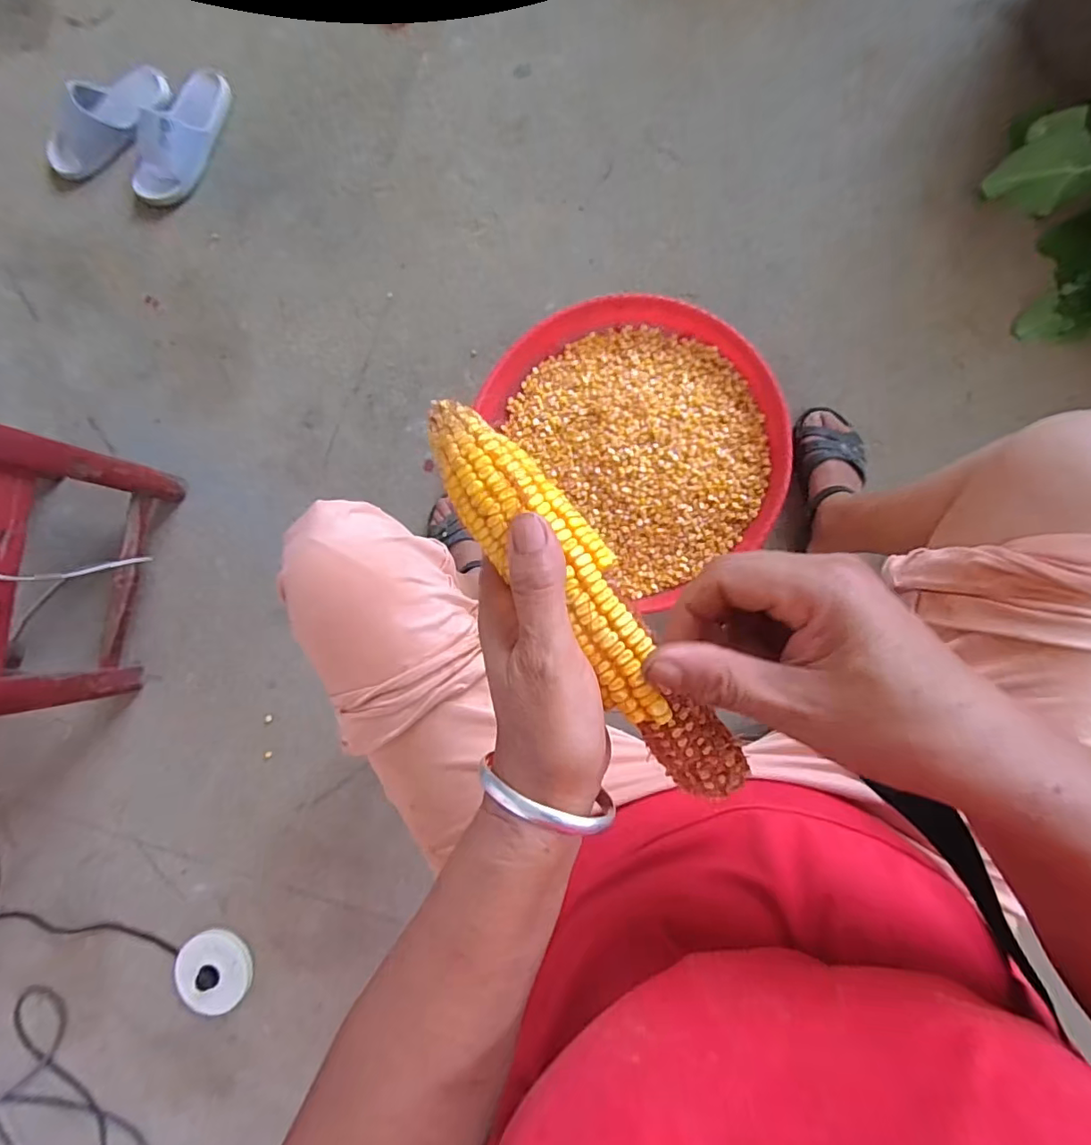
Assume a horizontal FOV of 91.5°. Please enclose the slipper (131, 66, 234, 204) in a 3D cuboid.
[{"bbox_3d":[-0.659,-0.794,0.939,0.111,0.082,0.257,28,91,9],"label":"slipper"}]

